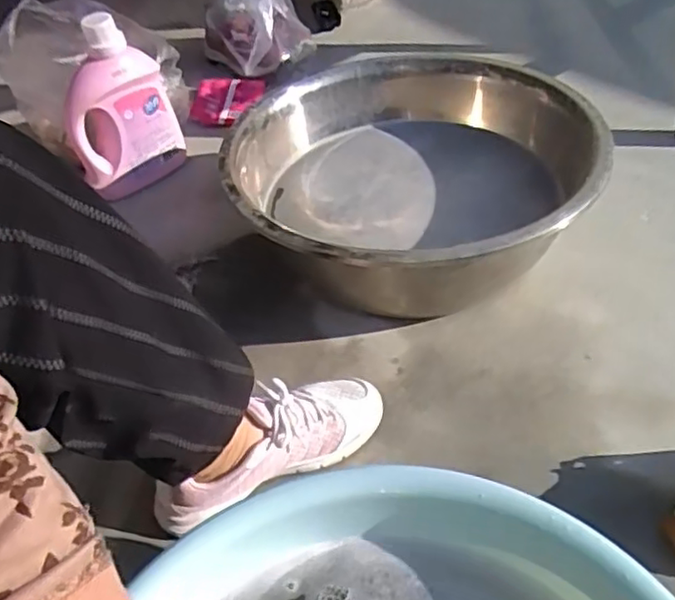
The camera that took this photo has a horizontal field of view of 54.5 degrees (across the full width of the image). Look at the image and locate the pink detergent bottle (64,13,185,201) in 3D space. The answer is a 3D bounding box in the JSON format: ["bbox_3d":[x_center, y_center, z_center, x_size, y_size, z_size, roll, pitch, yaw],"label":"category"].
[{"bbox_3d":[-0.341,-0.294,1.019,0.164,0.252,0.094,-17,48,-12],"label":"pink detergent bottle"}]

